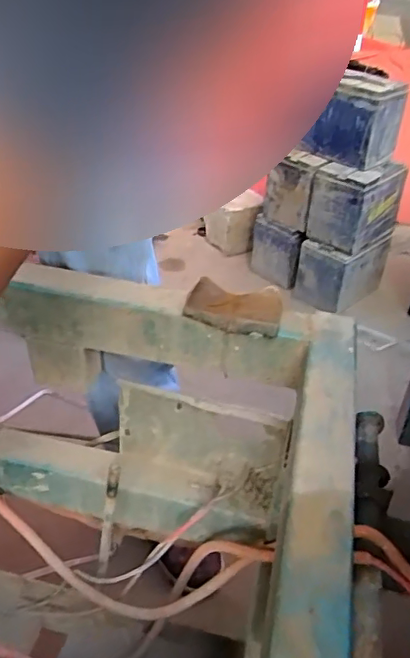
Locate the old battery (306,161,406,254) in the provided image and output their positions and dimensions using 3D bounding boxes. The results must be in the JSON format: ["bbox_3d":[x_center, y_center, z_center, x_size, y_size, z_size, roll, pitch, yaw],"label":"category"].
[{"bbox_3d":[0.404,-0.348,1.484,0.173,0.193,0.296,23,40,25],"label":"old battery"}]

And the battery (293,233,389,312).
[{"bbox_3d":[0.378,-0.180,1.558,0.166,0.177,0.307,27,41,29],"label":"battery"}]

